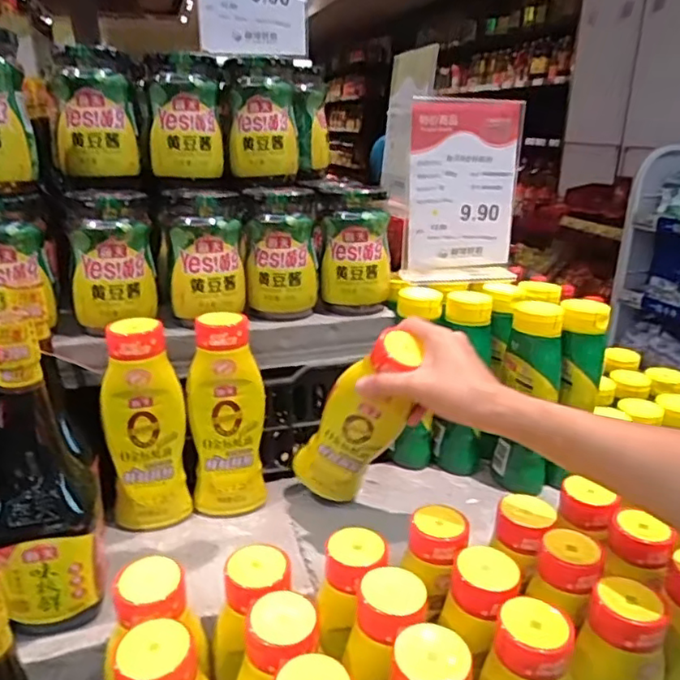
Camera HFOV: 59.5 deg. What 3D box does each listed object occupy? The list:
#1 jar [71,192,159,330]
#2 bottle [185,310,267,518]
[{"bbox_3d":[-0.236,-0.089,0.628,0.081,0.121,0.075,-4,21,-12],"label":"jar"},{"bbox_3d":[-0.121,0.081,0.636,0.075,0.211,0.050,0,21,-2],"label":"bottle"}]

